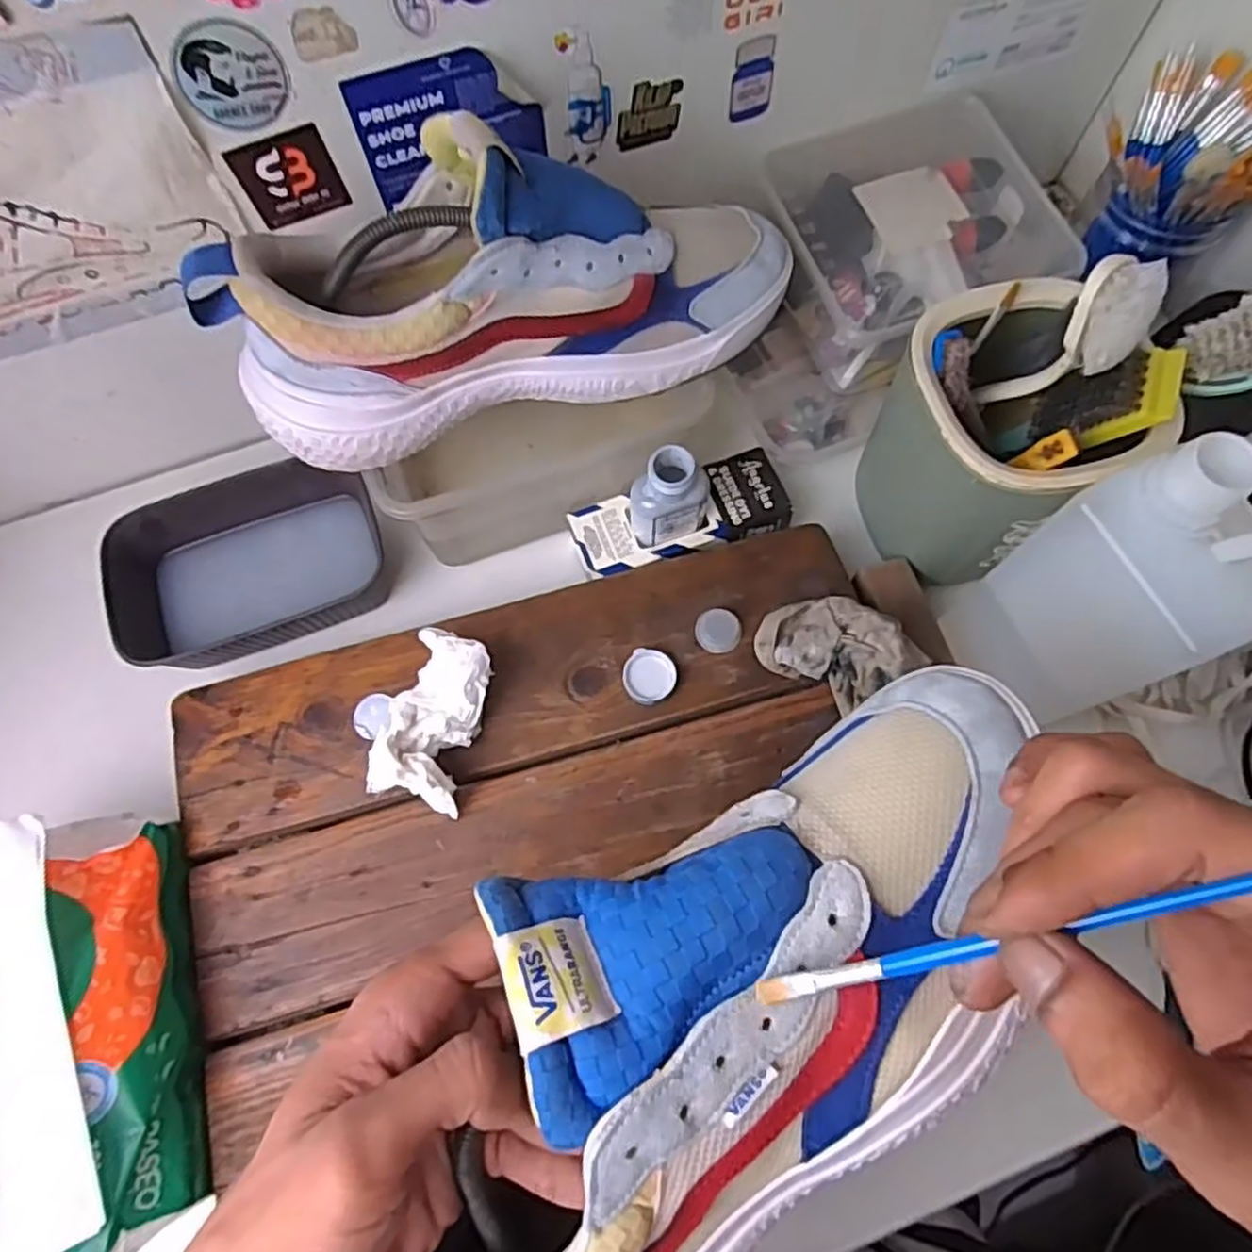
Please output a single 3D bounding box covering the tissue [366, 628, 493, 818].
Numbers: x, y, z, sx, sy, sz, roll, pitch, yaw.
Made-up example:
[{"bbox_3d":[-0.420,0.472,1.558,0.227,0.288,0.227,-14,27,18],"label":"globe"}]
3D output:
[{"bbox_3d":[-0.108,0.052,0.417,0.050,0.047,0.091,13,71,6],"label":"tissue"}]

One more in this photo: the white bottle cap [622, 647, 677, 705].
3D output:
[{"bbox_3d":[0.014,0.030,0.438,0.030,0.009,0.032,0,70,1],"label":"white bottle cap"}]

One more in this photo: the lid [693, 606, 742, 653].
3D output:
[{"bbox_3d":[0.055,0.002,0.446,0.026,0.005,0.027,0,70,1],"label":"lid"}]

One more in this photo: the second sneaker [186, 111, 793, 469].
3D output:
[{"bbox_3d":[-0.056,-0.179,0.375,0.293,0.118,0.091,-17,71,-5],"label":"second sneaker"}]

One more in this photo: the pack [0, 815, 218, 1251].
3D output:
[{"bbox_3d":[-0.286,0.195,0.352,0.132,0.078,0.193,-18,71,-6],"label":"pack"}]

